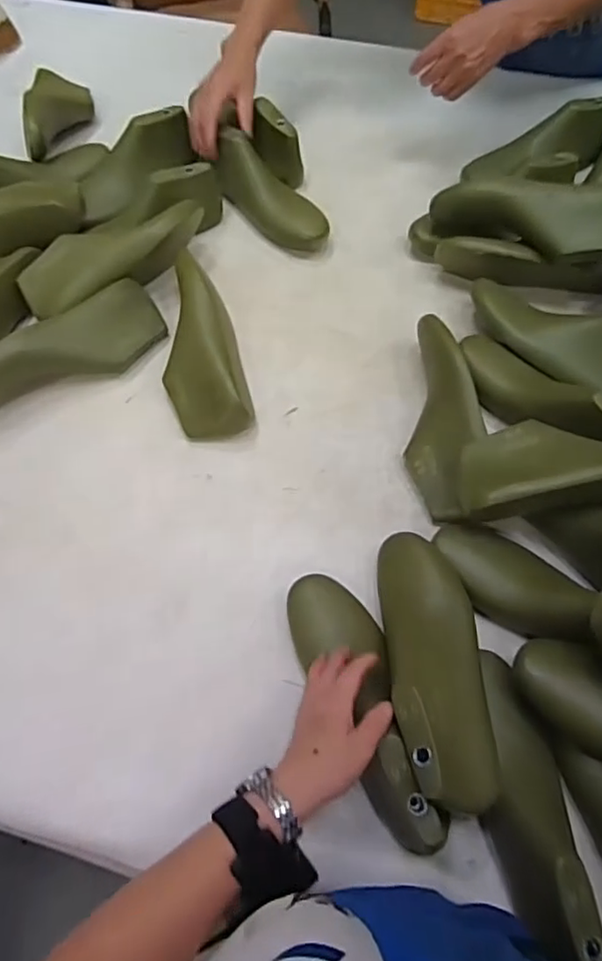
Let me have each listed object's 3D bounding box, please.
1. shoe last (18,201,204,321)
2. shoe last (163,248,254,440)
[{"bbox_3d":[-0.249,-0.303,0.786,0.252,0.070,0.079,-35,68,-15],"label":"shoe last"},{"bbox_3d":[-0.125,-0.164,0.740,0.094,0.079,0.230,-12,66,-6],"label":"shoe last"}]

